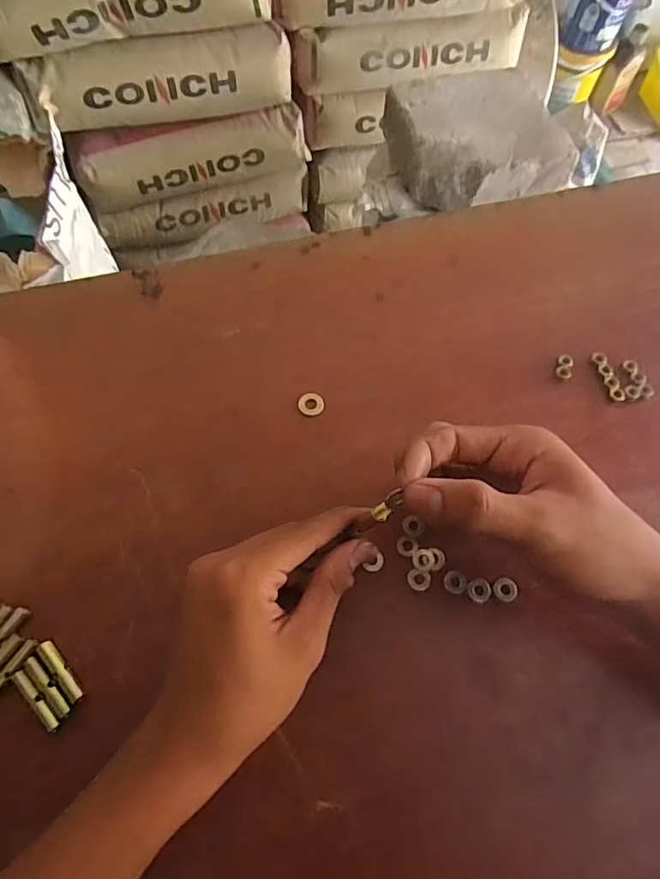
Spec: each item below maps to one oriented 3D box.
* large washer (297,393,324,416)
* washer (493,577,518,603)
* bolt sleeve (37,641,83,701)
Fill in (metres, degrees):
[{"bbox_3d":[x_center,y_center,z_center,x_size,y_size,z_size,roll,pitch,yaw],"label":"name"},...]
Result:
[{"bbox_3d":[-0.013,-0.025,0.364,0.017,0.004,0.018,1,65,-2],"label":"large washer"},{"bbox_3d":[0.104,0.089,0.316,0.014,0.004,0.013,1,65,-2],"label":"washer"},{"bbox_3d":[-0.143,0.123,0.284,0.007,0.006,0.035,-39,73,-18],"label":"bolt sleeve"}]

